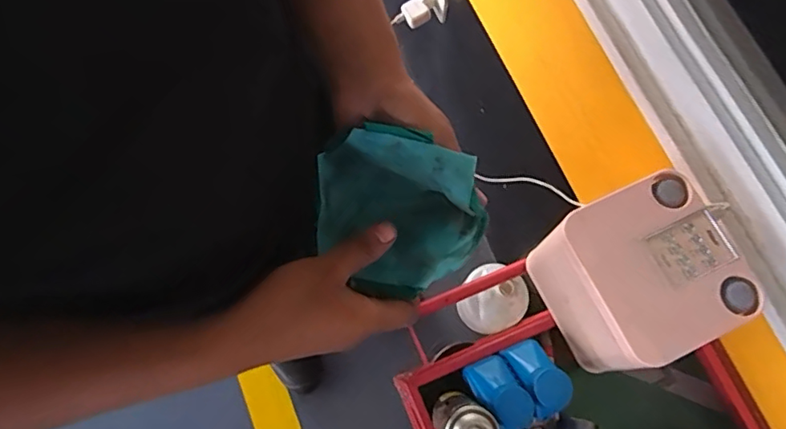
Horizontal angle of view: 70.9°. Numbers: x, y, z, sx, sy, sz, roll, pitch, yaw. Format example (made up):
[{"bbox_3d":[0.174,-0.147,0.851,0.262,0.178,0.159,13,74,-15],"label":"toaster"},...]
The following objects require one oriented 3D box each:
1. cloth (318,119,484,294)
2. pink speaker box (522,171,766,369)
[{"bbox_3d":[-0.003,0.001,0.420,0.139,0.075,0.100,18,74,5],"label":"cloth"},{"bbox_3d":[0.242,0.058,0.567,0.137,0.144,0.161,-25,75,-7],"label":"pink speaker box"}]

